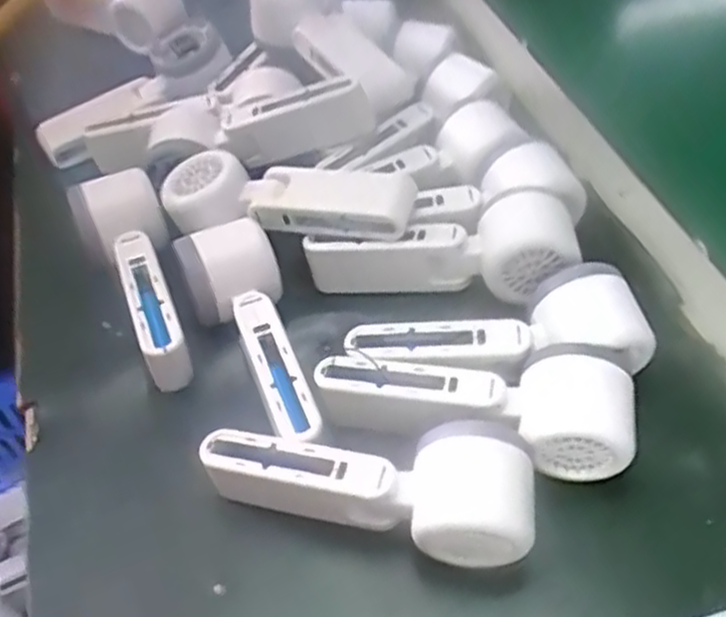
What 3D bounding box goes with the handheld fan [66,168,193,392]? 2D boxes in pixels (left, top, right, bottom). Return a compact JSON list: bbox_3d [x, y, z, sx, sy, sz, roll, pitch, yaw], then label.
[{"bbox_3d":[-0.138,-0.017,0.490,0.055,0.062,0.156,-23,52,-14],"label":"handheld fan"}]

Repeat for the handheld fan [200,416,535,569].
[{"bbox_3d":[0.001,0.090,0.382,0.159,0.060,0.056,1,50,6],"label":"handheld fan"}]

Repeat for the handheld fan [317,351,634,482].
[{"bbox_3d":[0.058,0.054,0.411,0.166,0.052,0.053,4,50,8],"label":"handheld fan"}]

